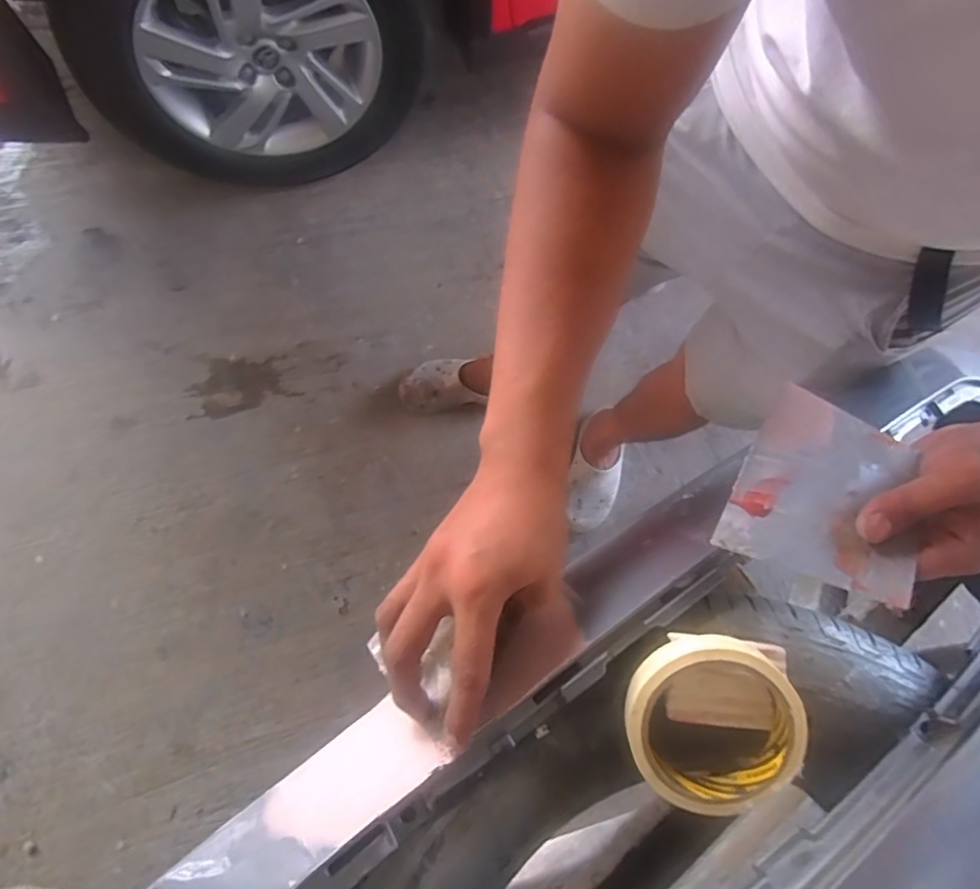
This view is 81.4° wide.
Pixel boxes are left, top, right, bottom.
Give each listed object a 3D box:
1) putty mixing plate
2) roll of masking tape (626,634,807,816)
[{"bbox_3d":[0.201,0.026,0.339,0.095,0.006,0.135,27,56,16],"label":"putty mixing plate"},{"bbox_3d":[0.127,0.159,0.330,0.093,0.037,0.093,-3,96,6],"label":"roll of masking tape"}]

